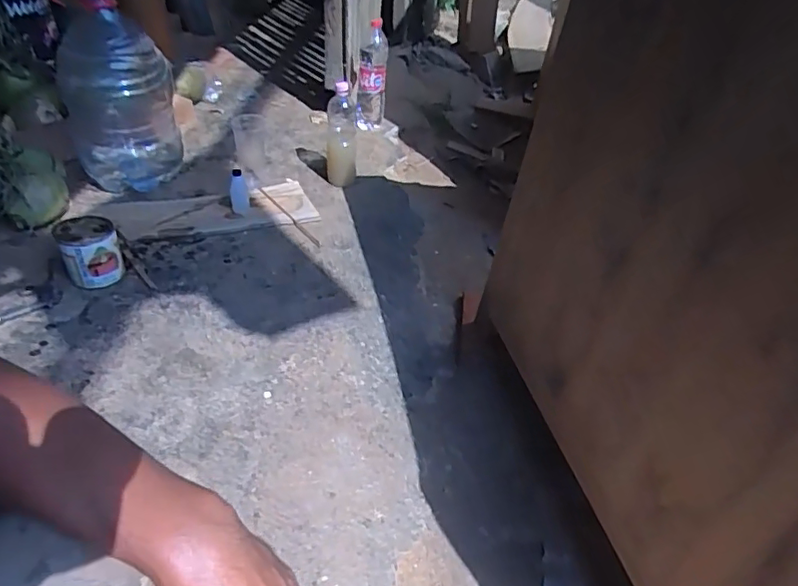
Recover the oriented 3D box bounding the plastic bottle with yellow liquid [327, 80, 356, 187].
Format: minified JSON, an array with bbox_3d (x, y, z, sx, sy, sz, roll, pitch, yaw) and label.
[{"bbox_3d":[-0.150,-0.418,1.488,0.076,0.250,0.088,-9,42,-18],"label":"plastic bottle with yellow liquid"}]

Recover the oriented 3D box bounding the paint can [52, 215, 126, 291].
[{"bbox_3d":[-0.620,-0.083,1.143,0.105,0.101,0.110,-18,45,-27],"label":"paint can"}]

